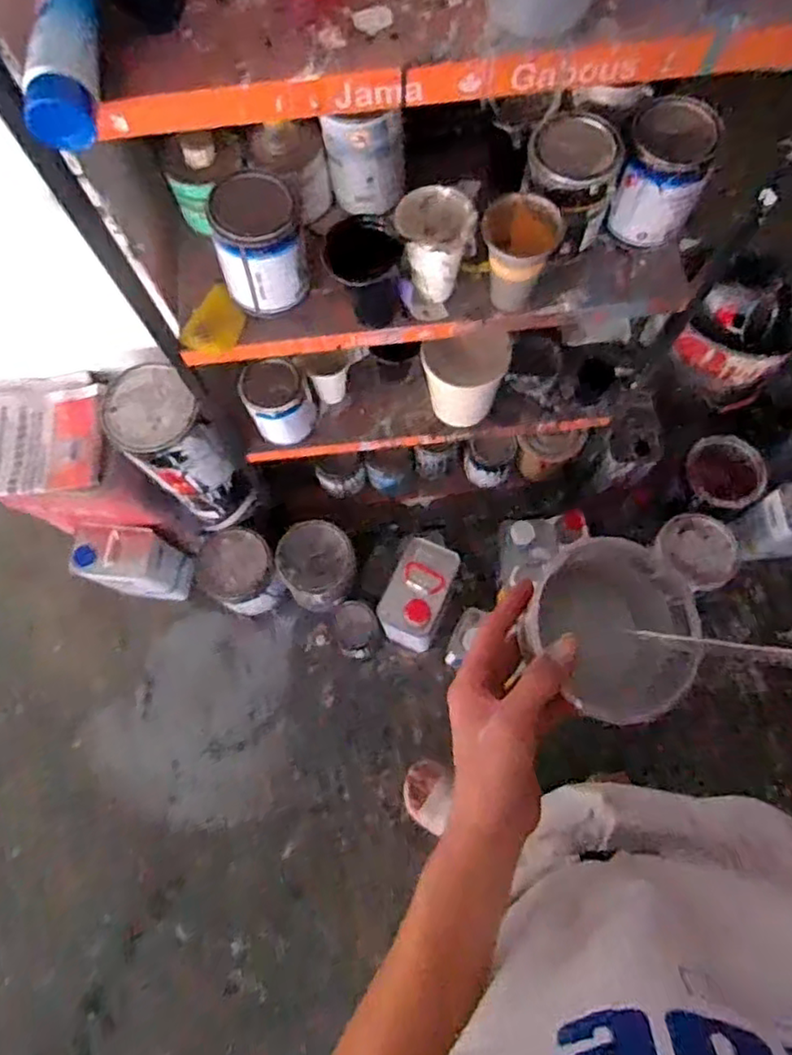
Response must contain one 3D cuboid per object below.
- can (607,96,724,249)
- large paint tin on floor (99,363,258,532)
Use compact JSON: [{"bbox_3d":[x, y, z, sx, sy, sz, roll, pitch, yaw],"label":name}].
[{"bbox_3d":[0.327,-0.438,0.777,0.102,0.126,0.116,17,74,7],"label":"can"},{"bbox_3d":[-0.379,-0.125,1.177,0.138,0.409,0.155,-32,74,-7],"label":"large paint tin on floor"}]

